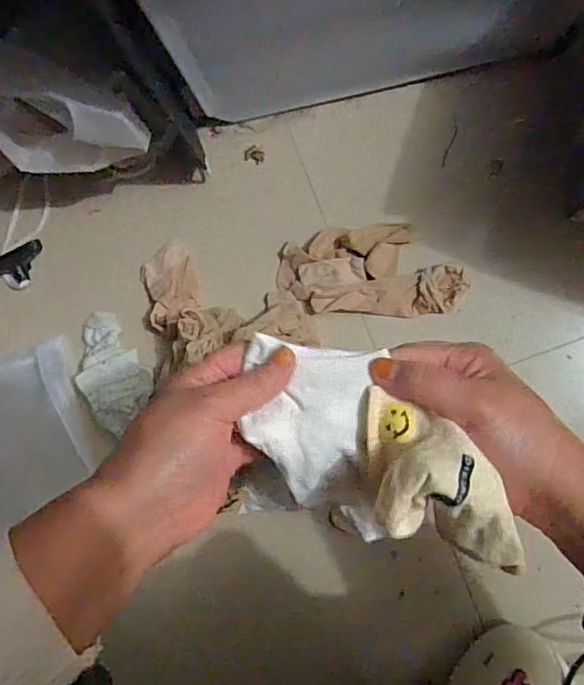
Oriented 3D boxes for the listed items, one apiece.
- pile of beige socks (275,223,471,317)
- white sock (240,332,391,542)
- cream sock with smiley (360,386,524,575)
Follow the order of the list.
[{"bbox_3d":[0.077,-0.070,0.521,0.177,0.024,0.085,2,85,6],"label":"pile of beige socks"},{"bbox_3d":[0.014,0.058,0.306,0.072,0.037,0.110,1,85,6],"label":"white sock"},{"bbox_3d":[0.077,0.075,0.266,0.102,0.040,0.059,27,88,7],"label":"cream sock with smiley"}]

